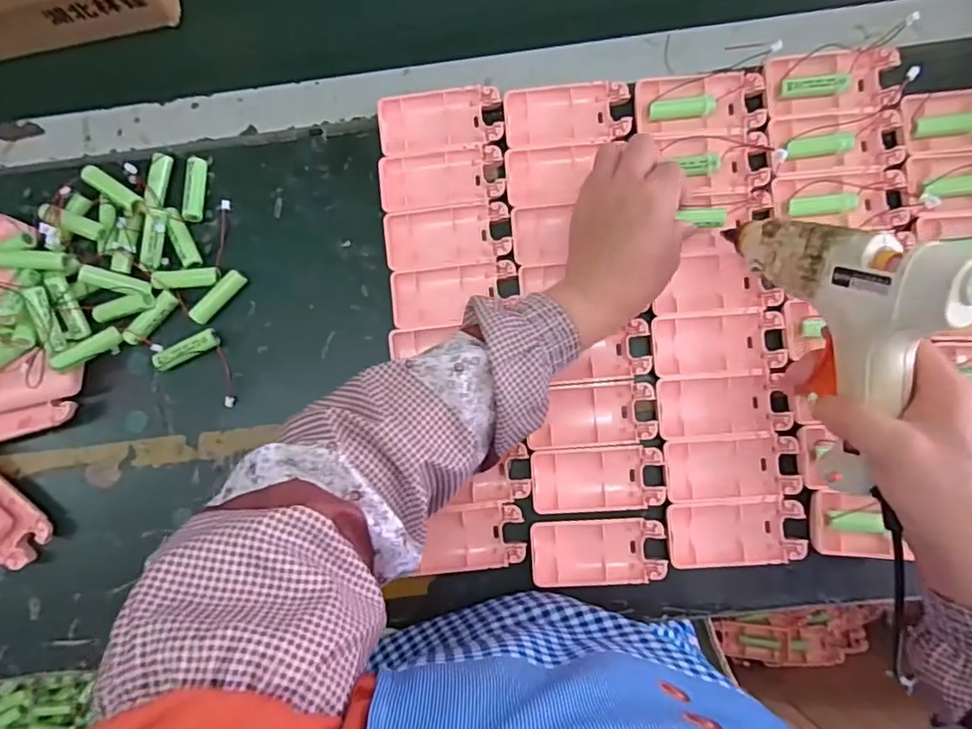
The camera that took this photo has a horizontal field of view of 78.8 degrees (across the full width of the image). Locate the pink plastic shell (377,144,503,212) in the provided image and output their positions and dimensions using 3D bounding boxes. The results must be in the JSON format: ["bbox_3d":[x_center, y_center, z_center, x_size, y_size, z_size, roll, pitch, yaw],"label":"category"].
[{"bbox_3d":[-0.033,-0.141,0.452,0.092,0.014,0.043,-5,83,3],"label":"pink plastic shell"}]

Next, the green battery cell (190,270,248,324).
[{"bbox_3d":[-0.204,-0.051,0.450,0.013,0.011,0.048,42,87,7],"label":"green battery cell"}]

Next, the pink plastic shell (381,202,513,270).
[{"bbox_3d":[-0.029,-0.096,0.445,0.092,0.009,0.046,-4,83,3],"label":"pink plastic shell"}]

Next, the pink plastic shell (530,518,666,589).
[{"bbox_3d":[0.079,0.134,0.421,0.092,0.009,0.044,-4,83,3],"label":"pink plastic shell"}]

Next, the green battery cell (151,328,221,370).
[{"bbox_3d":[-0.227,-0.011,0.447,0.050,0.017,0.015,-26,83,0],"label":"green battery cell"}]

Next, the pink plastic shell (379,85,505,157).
[{"bbox_3d":[-0.035,-0.186,0.453,0.092,0.012,0.045,-7,83,2],"label":"pink plastic shell"}]

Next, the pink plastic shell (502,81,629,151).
[{"bbox_3d":[0.061,-0.189,0.448,0.092,0.007,0.045,-6,83,2],"label":"pink plastic shell"}]

